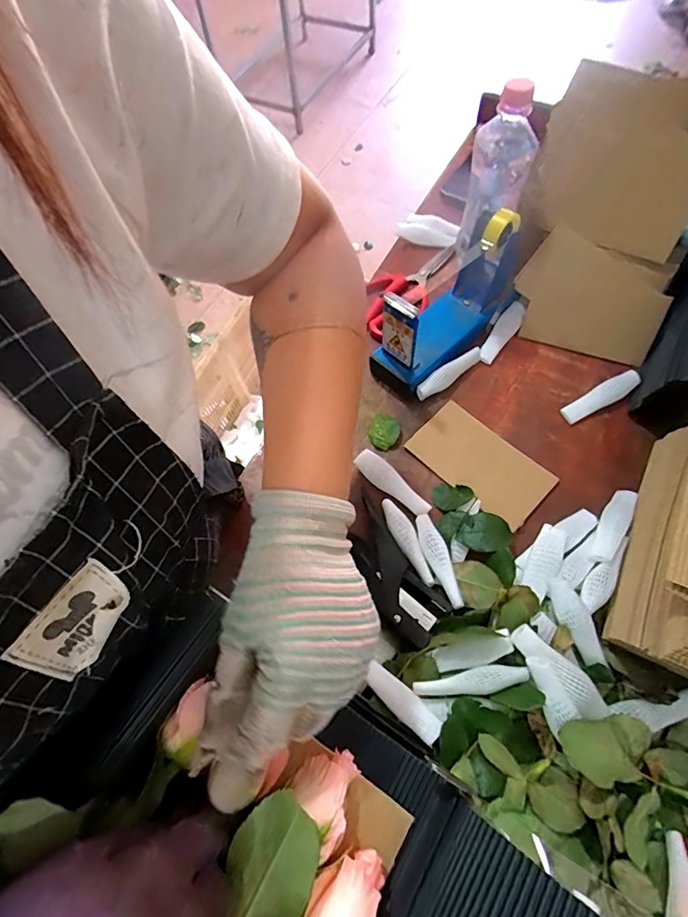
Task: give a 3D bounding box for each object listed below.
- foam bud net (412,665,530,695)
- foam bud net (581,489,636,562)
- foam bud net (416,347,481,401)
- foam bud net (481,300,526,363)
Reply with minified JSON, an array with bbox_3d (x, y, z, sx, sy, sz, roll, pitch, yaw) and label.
[{"bbox_3d":[0.098,0.176,0.361,0.086,0.016,0.018,-12,64,-3],"label":"foam bud net"},{"bbox_3d":[0.247,0.062,0.425,0.087,0.009,0.026,-44,32,-27],"label":"foam bud net"},{"bbox_3d":[0.118,-0.096,0.520,0.090,0.022,0.015,-37,68,-14],"label":"foam bud net"},{"bbox_3d":[0.188,-0.147,0.545,0.024,0.028,0.082,30,70,16],"label":"foam bud net"}]

